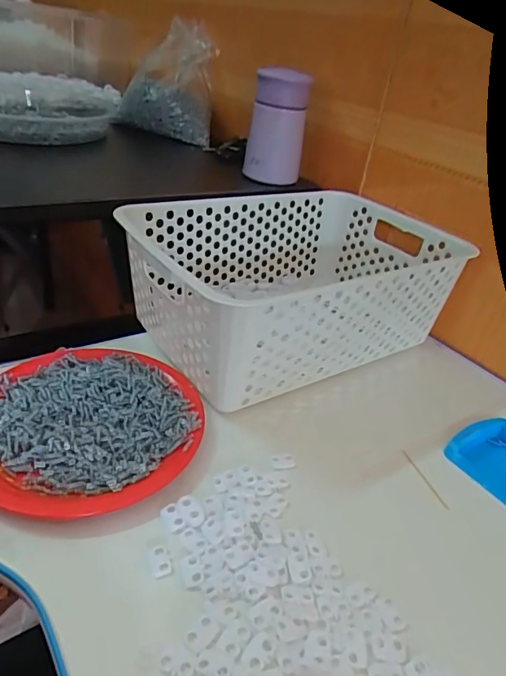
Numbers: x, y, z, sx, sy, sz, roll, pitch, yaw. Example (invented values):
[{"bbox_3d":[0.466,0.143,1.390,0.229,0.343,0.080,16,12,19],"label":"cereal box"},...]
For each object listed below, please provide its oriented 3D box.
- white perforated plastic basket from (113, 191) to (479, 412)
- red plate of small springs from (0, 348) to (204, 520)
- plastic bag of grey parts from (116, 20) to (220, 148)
[{"bbox_3d":[0.043,-0.053,0.472,0.289,0.116,0.200,-16,39,-30],"label":"white perforated plastic basket"},{"bbox_3d":[-0.123,0.058,0.349,0.162,0.026,0.164,4,33,-3],"label":"red plate of small springs"},{"bbox_3d":[-0.135,-0.389,0.721,0.142,0.142,0.102,6,33,-4],"label":"plastic bag of grey parts"}]

